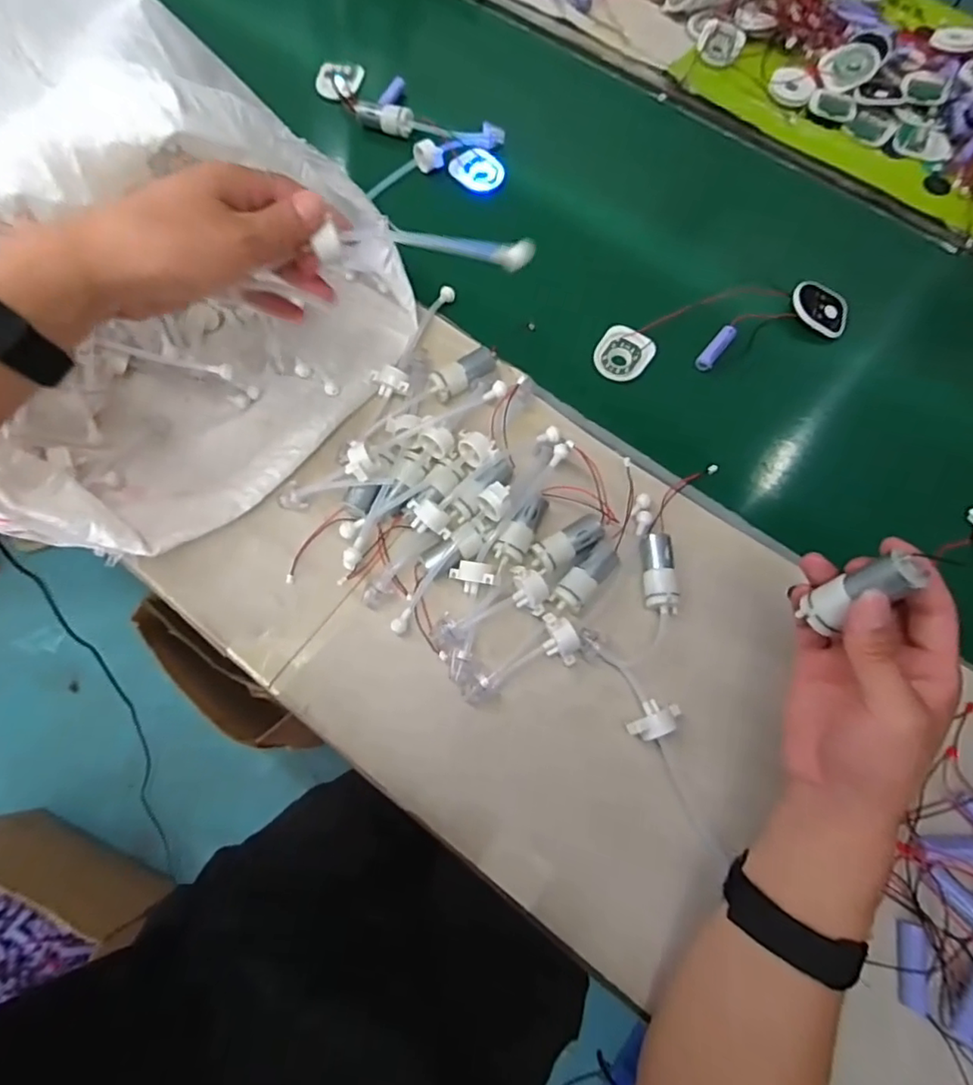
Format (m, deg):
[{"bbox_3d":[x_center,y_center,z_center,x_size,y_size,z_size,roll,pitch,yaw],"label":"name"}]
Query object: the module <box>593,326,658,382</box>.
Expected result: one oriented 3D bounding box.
[{"bbox_3d":[0.128,-0.177,0.549,0.051,0.010,0.052,27,74,8],"label":"module"}]

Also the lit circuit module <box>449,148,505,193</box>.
[{"bbox_3d":[-0.009,-0.396,0.625,0.054,0.015,0.040,41,76,12],"label":"lit circuit module"}]

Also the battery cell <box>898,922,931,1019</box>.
[{"bbox_3d":[0.274,0.274,0.377,0.013,0.013,0.049,10,72,3],"label":"battery cell"}]

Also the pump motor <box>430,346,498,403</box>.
[{"bbox_3d":[-0.020,-0.147,0.519,0.060,0.022,0.024,-39,76,-12],"label":"pump motor"}]

